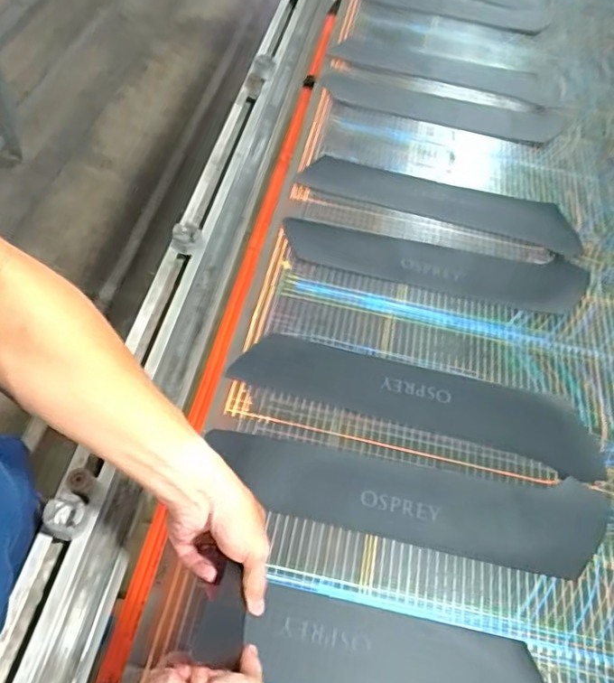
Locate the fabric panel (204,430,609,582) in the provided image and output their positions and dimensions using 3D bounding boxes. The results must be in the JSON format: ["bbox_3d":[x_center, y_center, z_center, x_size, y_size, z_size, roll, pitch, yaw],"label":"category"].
[{"bbox_3d":[0.119,0.187,0.658,0.453,0.012,0.109,7,54,2],"label":"fabric panel"}]

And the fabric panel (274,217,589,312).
[{"bbox_3d":[0.193,-0.122,0.874,0.459,0.010,0.112,11,54,5],"label":"fabric panel"}]

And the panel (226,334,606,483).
[{"bbox_3d":[0.139,0.072,0.734,0.453,0.014,0.097,15,54,6],"label":"panel"}]

